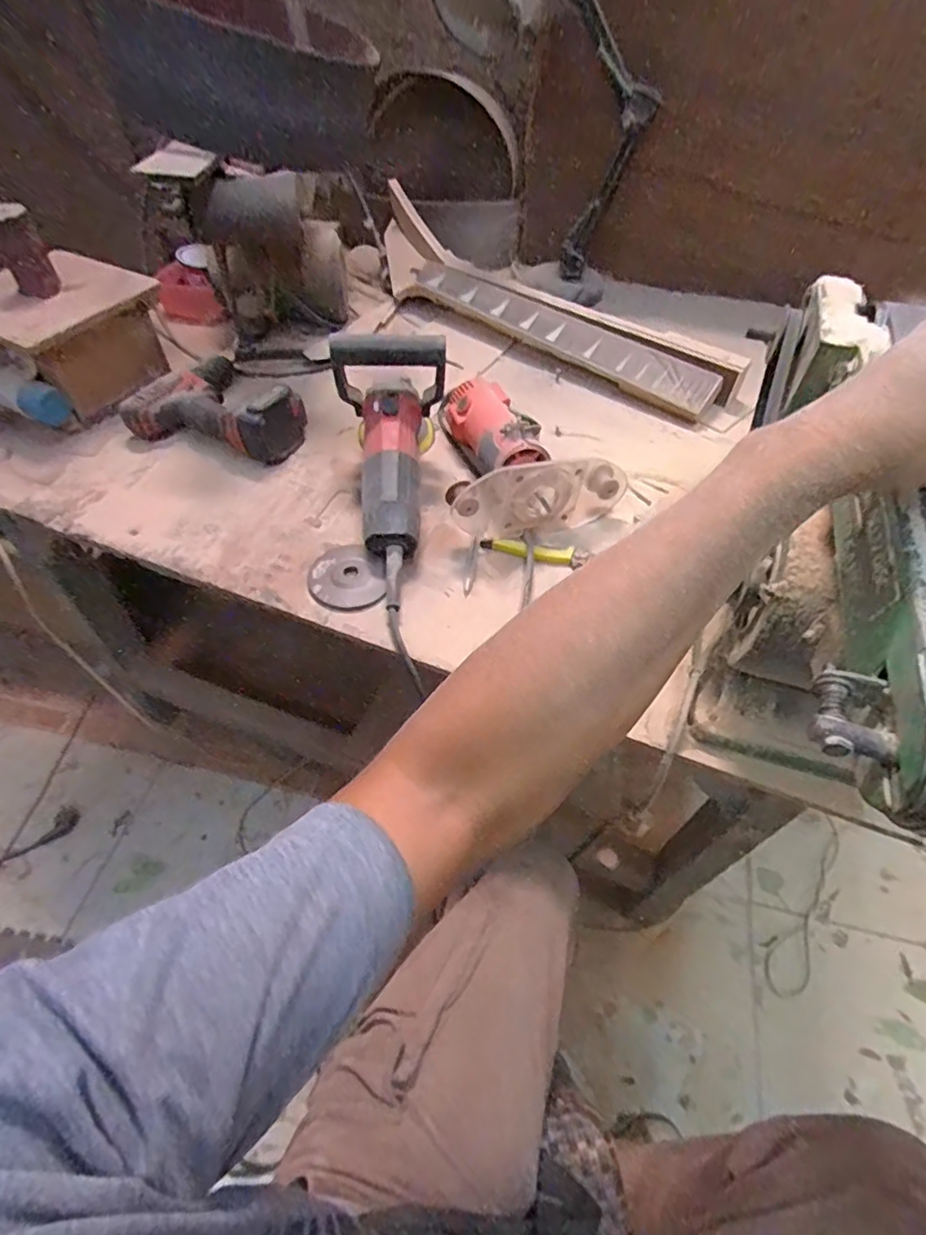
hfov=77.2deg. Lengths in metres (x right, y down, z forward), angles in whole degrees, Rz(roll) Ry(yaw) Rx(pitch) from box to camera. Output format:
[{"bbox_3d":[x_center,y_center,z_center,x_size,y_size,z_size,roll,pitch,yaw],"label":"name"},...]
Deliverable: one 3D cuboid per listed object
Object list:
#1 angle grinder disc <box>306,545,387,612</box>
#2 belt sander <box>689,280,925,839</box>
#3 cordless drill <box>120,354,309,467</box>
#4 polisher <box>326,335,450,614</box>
[{"bbox_3d":[-0.124,-0.045,0.619,0.080,0.011,0.087,0,53,0],"label":"angle grinder disc"},{"bbox_3d":[0.277,-0.003,0.413,0.167,0.263,0.401,13,54,9],"label":"belt sander"},{"bbox_3d":[-0.317,-0.282,0.763,0.223,0.069,0.172,24,57,17],"label":"cordless drill"},{"bbox_3d":[-0.063,-0.177,0.625,0.117,0.155,0.302,-9,54,-7],"label":"polisher"}]

